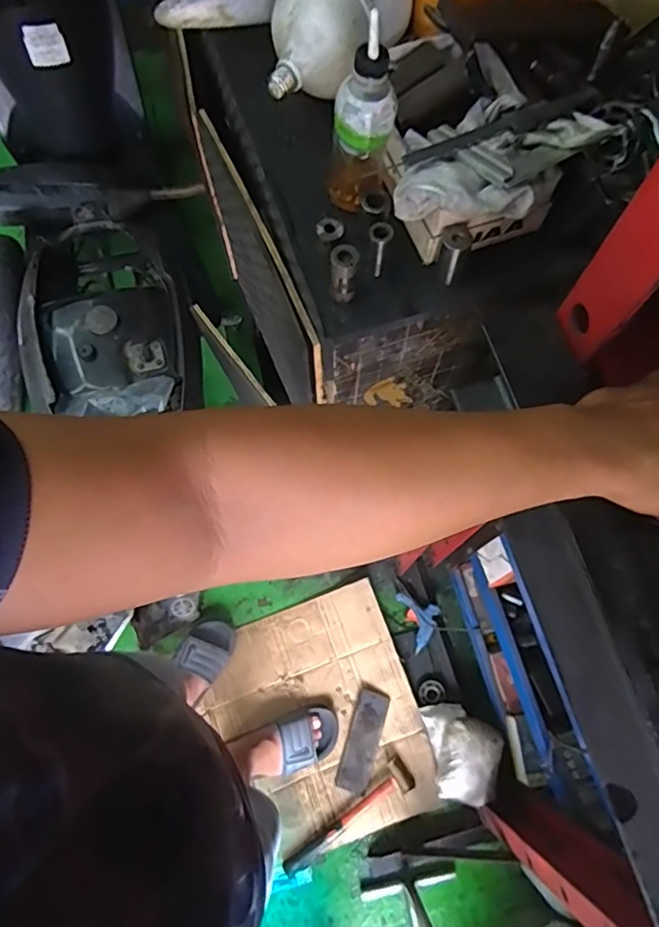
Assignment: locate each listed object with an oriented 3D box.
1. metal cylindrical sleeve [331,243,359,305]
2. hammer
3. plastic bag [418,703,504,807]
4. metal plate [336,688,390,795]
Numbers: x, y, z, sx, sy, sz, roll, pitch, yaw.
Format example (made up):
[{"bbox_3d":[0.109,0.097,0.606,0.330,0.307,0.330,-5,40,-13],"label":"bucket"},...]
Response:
[{"bbox_3d":[0.015,-0.187,0.569,0.025,0.053,0.030,1,72,0],"label":"metal cylindrical sleeve"},{"bbox_3d":[0.047,0.766,1.226,0.322,0.025,0.064,-38,76,-12],"label":"hammer"},{"bbox_3d":[0.289,0.614,1.223,0.145,0.108,0.186,-5,72,-2],"label":"plastic bag"},{"bbox_3d":[0.075,0.620,1.290,0.071,0.014,0.210,17,72,5],"label":"metal plate"}]

